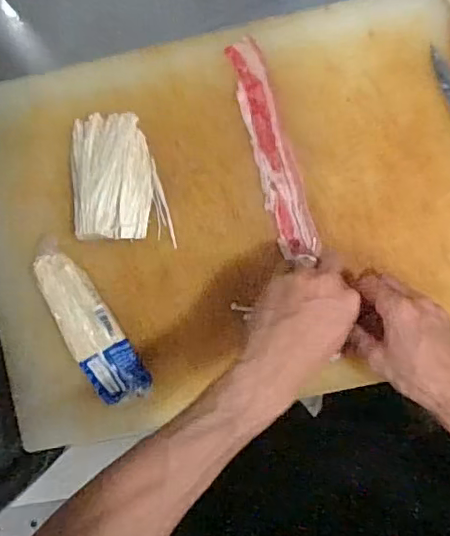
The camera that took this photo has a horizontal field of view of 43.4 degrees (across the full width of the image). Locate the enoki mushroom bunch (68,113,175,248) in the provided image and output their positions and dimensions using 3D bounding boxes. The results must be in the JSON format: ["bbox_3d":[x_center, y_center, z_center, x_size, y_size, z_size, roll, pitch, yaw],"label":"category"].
[{"bbox_3d":[-0.108,-0.094,0.580,0.090,0.035,0.128,-6,89,4],"label":"enoki mushroom bunch"}]

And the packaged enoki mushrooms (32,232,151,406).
[{"bbox_3d":[-0.144,0.054,0.588,0.054,0.027,0.188,-31,88,3],"label":"packaged enoki mushrooms"}]

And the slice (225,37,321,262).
[{"bbox_3d":[0.049,-0.122,0.585,0.038,0.010,0.230,-16,90,3],"label":"slice"}]

